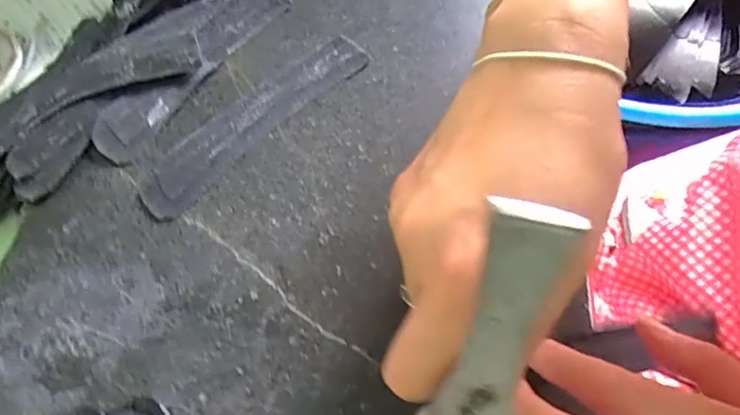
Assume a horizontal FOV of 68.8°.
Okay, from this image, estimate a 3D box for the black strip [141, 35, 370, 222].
[{"bbox_3d":[-0.069,-0.055,0.323,0.038,0.004,0.161,37,66,24],"label":"black strip"}]

